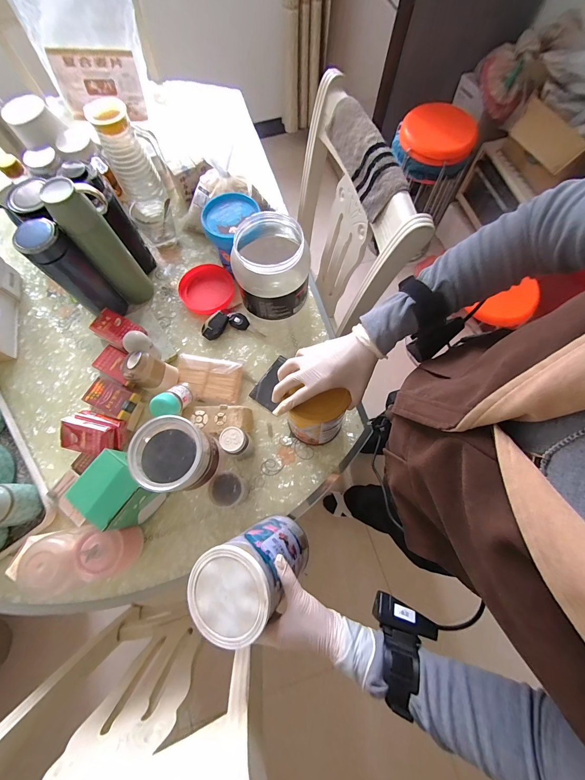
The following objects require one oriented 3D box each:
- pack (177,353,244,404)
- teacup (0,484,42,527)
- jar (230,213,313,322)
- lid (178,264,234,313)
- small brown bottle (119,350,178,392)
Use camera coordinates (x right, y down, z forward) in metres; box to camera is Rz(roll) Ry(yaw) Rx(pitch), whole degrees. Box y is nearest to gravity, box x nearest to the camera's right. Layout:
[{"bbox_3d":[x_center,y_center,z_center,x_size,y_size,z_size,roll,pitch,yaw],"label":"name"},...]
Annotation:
[{"bbox_3d":[-0.167,-0.024,0.597,0.129,0.019,0.086,9,72,3],"label":"pack"},{"bbox_3d":[-0.459,0.186,0.492,0.057,0.079,0.067,-6,72,-1],"label":"teacup"},{"bbox_3d":[-0.037,-0.225,0.562,0.130,0.141,0.136,0,72,0],"label":"jar"},{"bbox_3d":[-0.184,-0.218,0.659,0.113,0.027,0.114,0,72,0],"label":"lid"},{"bbox_3d":[-0.255,-0.032,0.550,0.069,0.079,0.066,23,74,8],"label":"small brown bottle"}]

